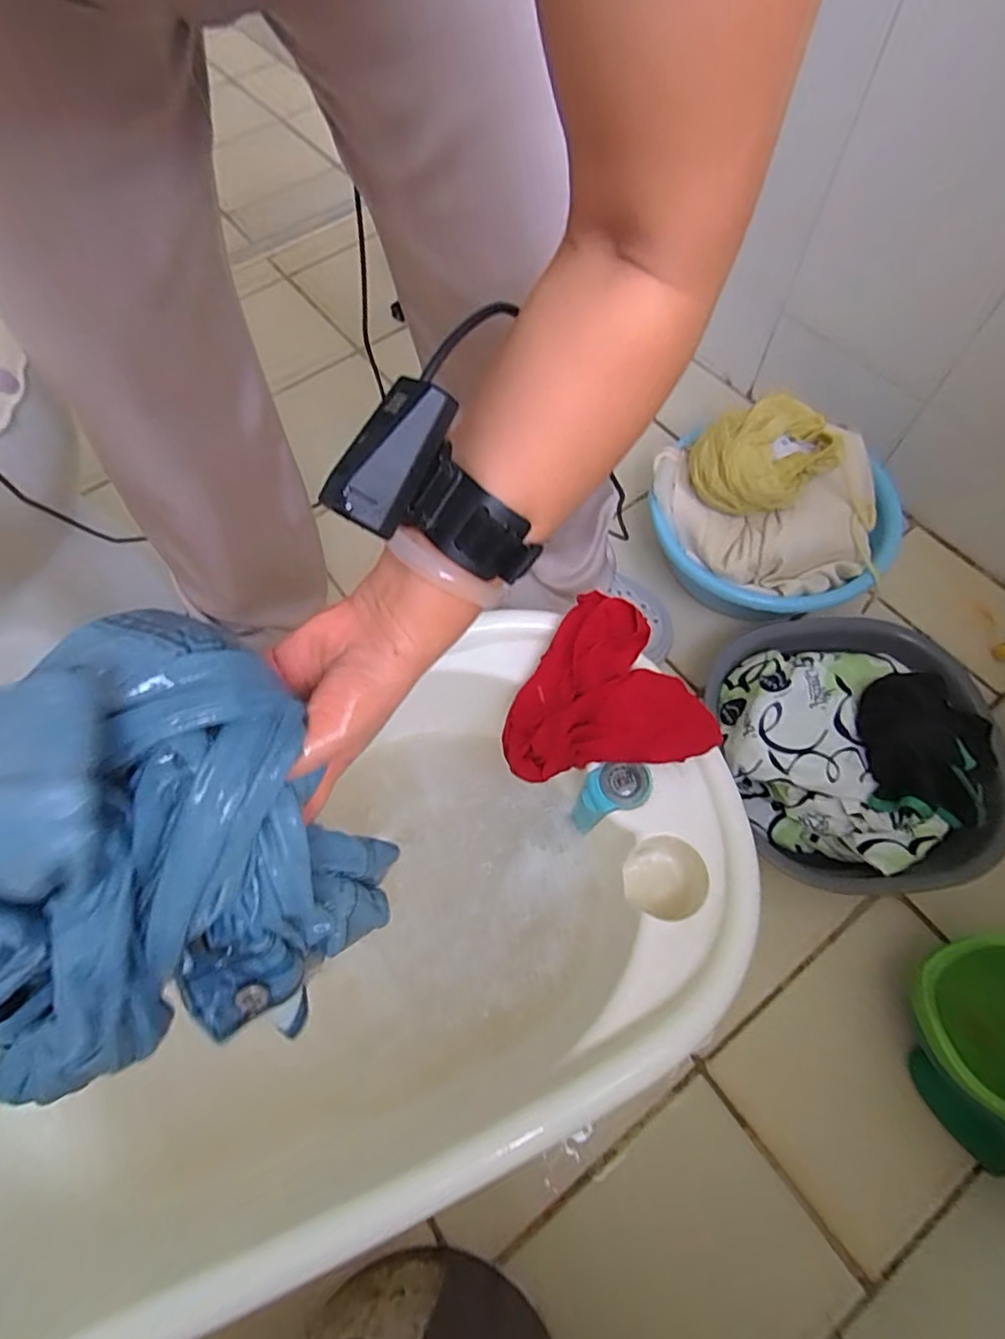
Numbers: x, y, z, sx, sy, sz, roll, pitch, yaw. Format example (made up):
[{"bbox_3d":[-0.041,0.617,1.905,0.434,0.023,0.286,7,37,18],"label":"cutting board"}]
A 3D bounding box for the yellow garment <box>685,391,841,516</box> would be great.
[{"bbox_3d":[0.307,-0.251,0.726,0.123,0.109,0.147,-39,68,-14],"label":"yellow garment"}]

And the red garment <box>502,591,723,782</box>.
[{"bbox_3d":[0.092,0.018,0.577,0.183,0.091,0.156,-2,64,2],"label":"red garment"}]

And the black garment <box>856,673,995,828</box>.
[{"bbox_3d":[0.432,0.077,0.602,0.137,0.060,0.146,1,65,4],"label":"black garment"}]

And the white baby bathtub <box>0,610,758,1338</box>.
[{"bbox_3d":[-0.194,0.263,0.529,0.848,0.238,0.434,-20,65,-6],"label":"white baby bathtub"}]

